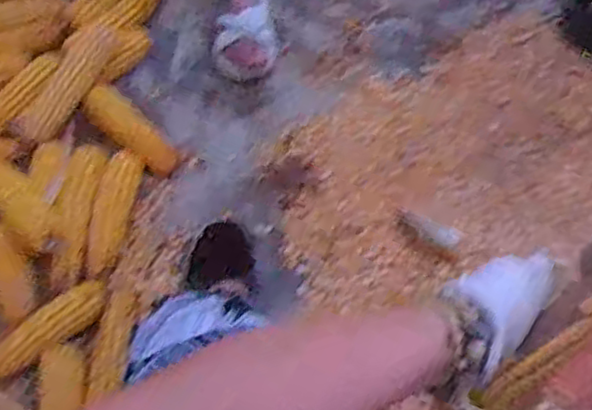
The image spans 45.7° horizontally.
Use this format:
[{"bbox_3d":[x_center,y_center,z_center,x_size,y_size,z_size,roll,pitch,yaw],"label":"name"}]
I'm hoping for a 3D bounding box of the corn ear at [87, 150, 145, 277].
[{"bbox_3d":[-0.246,0.008,0.951,0.044,0.040,0.178,4,62,8],"label":"corn ear"}]

